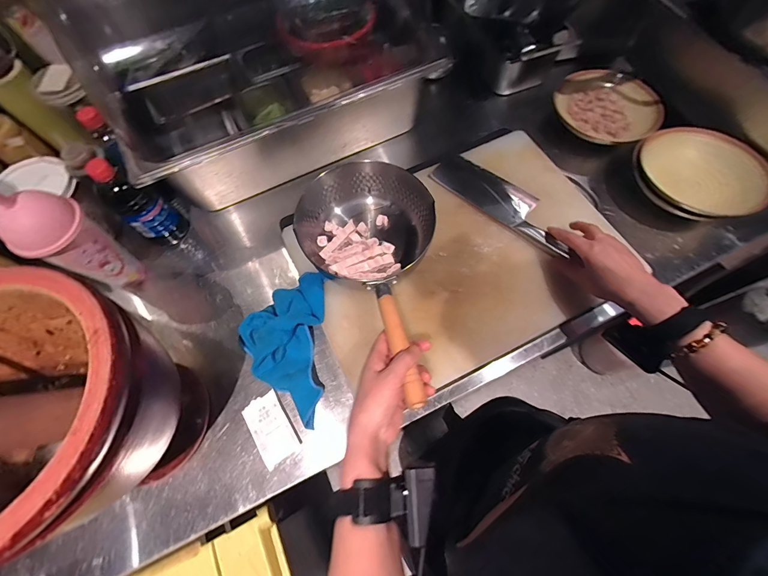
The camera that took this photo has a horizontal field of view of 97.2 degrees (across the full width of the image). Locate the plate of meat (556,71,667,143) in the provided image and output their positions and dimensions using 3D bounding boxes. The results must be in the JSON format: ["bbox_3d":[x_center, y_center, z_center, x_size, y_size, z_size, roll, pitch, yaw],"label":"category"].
[{"bbox_3d":[0.426,-0.351,0.642,0.184,0.041,0.165,29,71,14],"label":"plate of meat"}]

